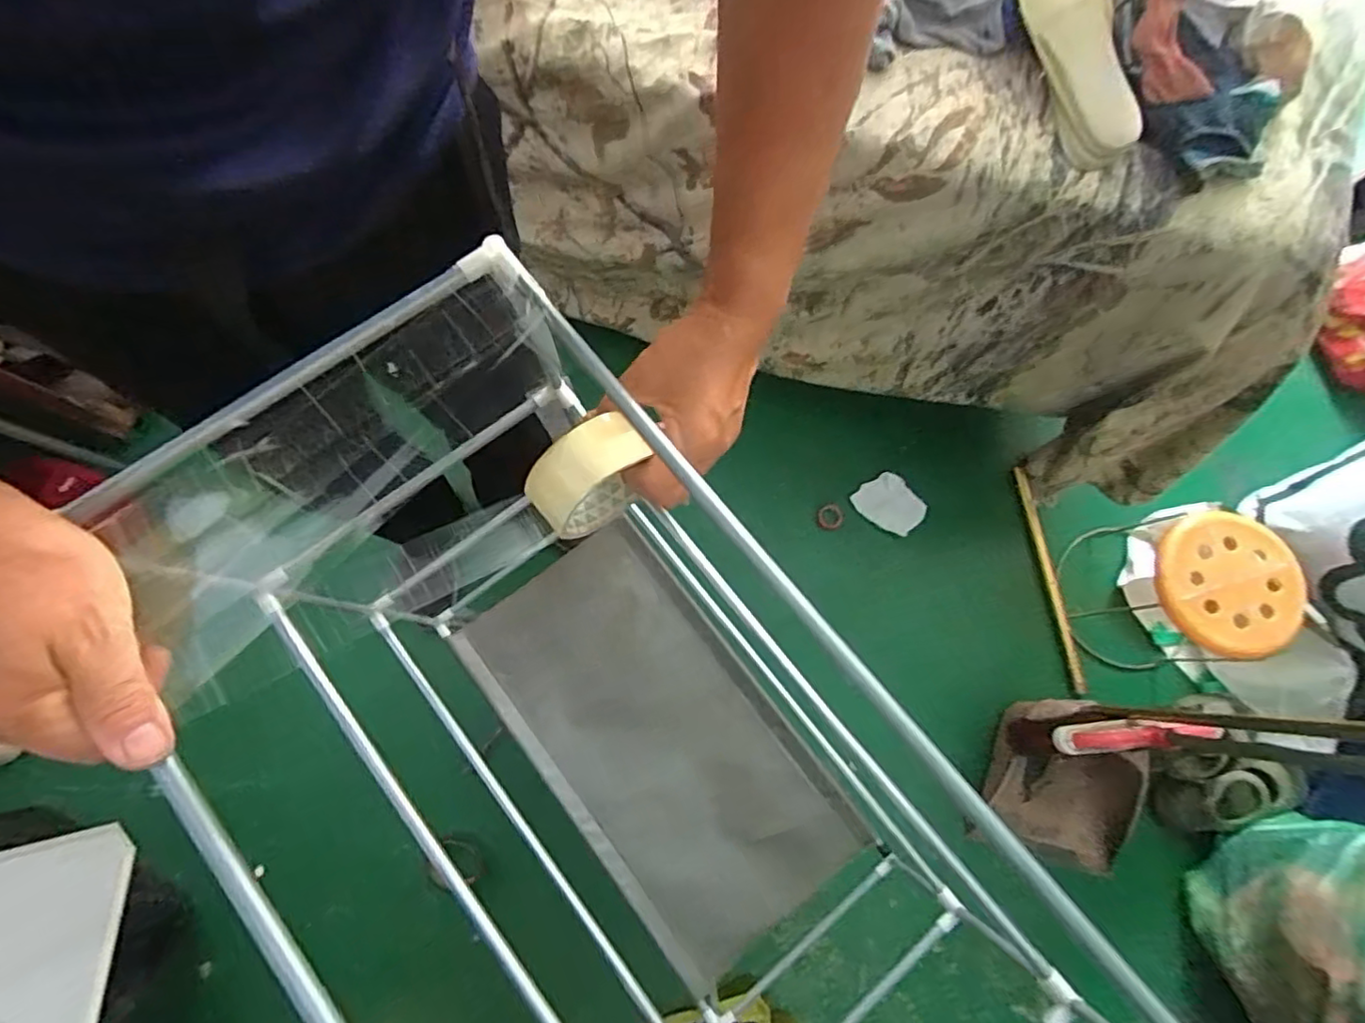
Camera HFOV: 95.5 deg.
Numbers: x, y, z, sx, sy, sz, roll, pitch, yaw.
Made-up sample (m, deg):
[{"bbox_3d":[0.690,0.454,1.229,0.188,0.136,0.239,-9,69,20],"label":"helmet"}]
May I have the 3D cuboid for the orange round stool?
[{"bbox_3d":[0.865,0.142,1.108,0.266,0.248,0.262,-5,76,-3],"label":"orange round stool"}]

